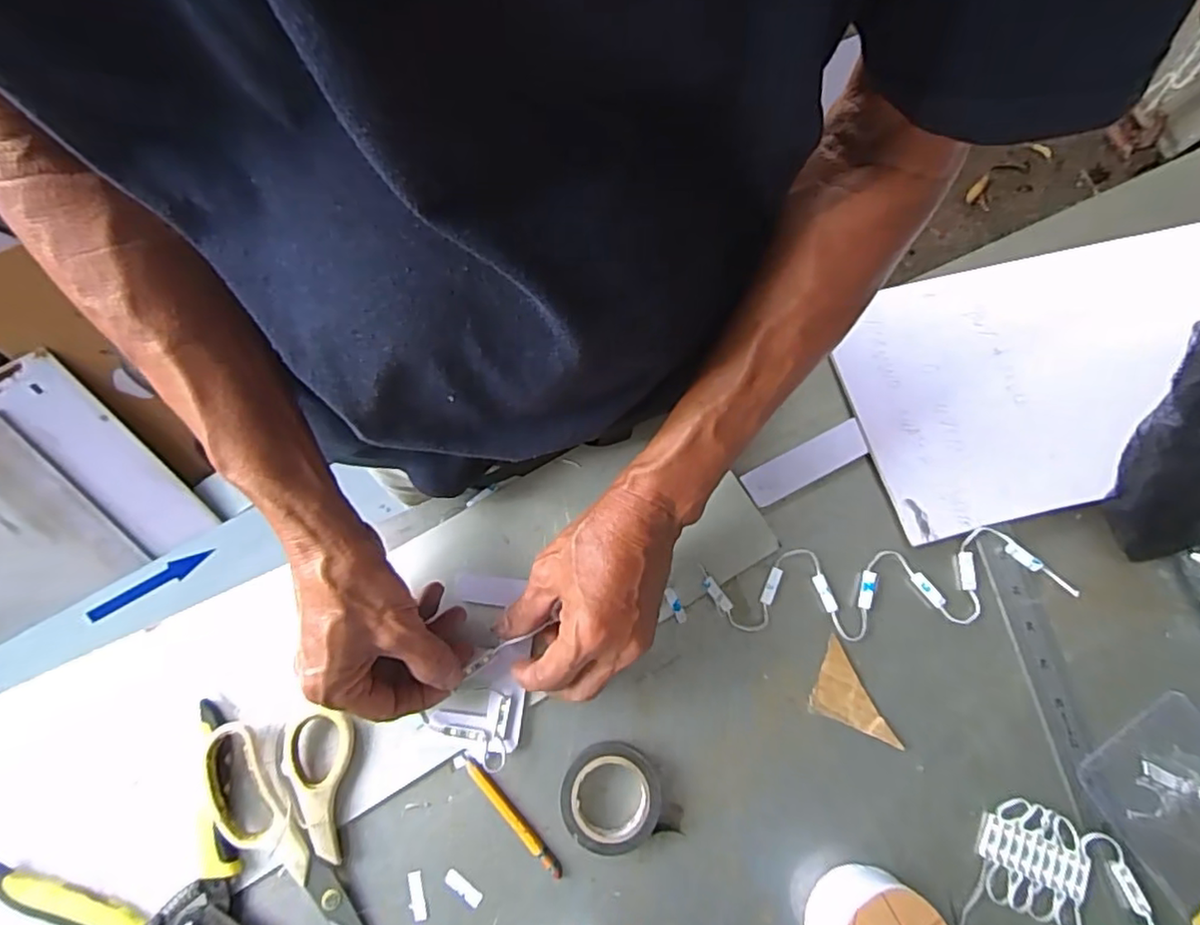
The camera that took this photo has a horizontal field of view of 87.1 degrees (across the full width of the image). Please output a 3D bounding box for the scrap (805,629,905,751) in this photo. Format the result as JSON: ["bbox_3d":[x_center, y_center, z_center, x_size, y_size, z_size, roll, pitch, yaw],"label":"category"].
[{"bbox_3d":[0.162,0.161,0.422,0.039,0.004,0.074,-27,75,-9],"label":"scrap"}]

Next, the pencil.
[{"bbox_3d":[-0.056,0.221,0.394,0.010,0.007,0.090,-41,78,-12],"label":"pencil"}]

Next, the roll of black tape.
[{"bbox_3d":[0.008,0.209,0.393,0.063,0.019,0.061,0,73,-1],"label":"roll of black tape"}]

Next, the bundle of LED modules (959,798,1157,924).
[{"bbox_3d":[0.293,0.256,0.393,0.130,0.007,0.075,6,73,1],"label":"bundle of LED modules"}]

